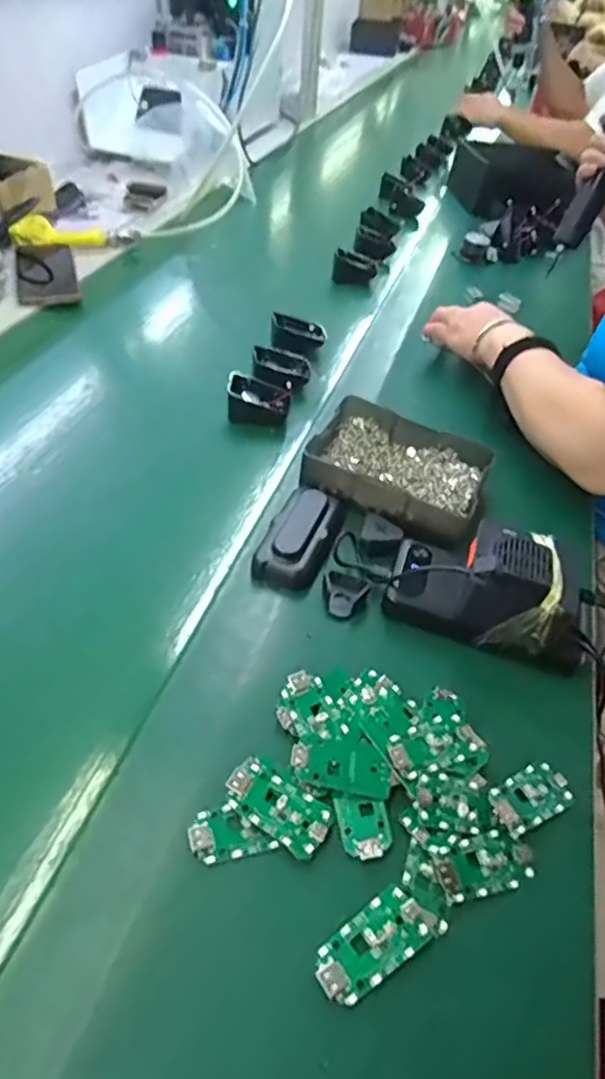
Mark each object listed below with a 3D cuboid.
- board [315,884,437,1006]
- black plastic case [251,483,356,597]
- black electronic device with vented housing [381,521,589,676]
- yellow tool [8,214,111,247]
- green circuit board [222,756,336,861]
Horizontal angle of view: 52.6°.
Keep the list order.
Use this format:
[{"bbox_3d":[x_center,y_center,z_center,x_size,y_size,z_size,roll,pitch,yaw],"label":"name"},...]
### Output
[{"bbox_3d":[0.039,0.217,0.329,0.067,0.008,0.032,-27,55,-24],"label":"board"},{"bbox_3d":[0.001,-0.004,0.521,0.055,0.025,0.109,17,45,11],"label":"black plastic case"},{"bbox_3d":[0.147,0.033,0.466,0.152,0.076,0.071,18,46,12],"label":"black electronic device with vented housing"},{"bbox_3d":[-0.358,-0.455,0.903,0.133,0.019,0.052,0,73,-7],"label":"yellow tool"},{"bbox_3d":[-0.014,0.160,0.368,0.063,0.013,0.033,27,48,20],"label":"green circuit board"}]

